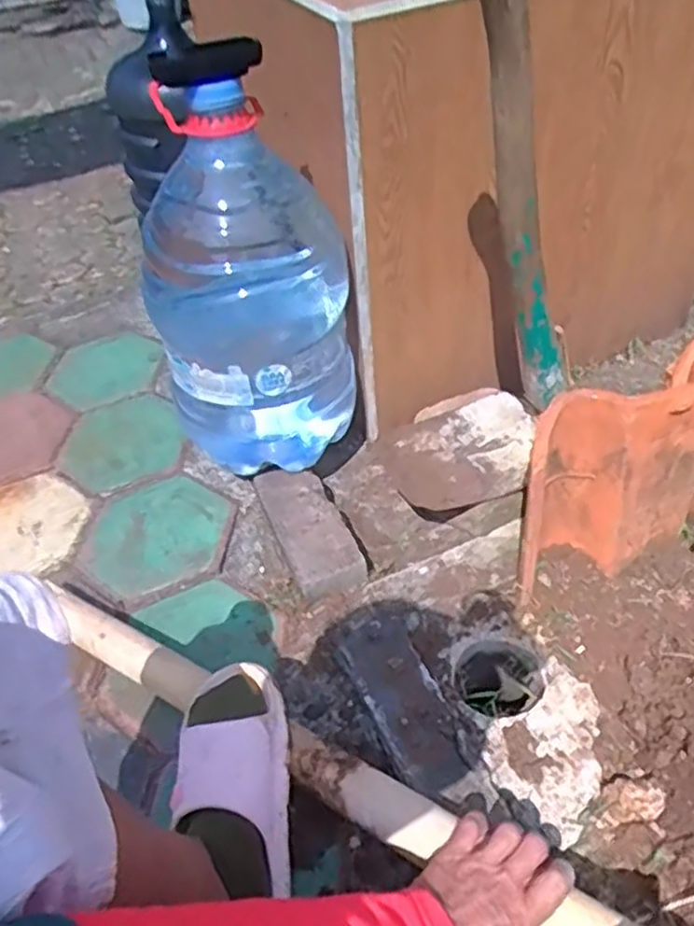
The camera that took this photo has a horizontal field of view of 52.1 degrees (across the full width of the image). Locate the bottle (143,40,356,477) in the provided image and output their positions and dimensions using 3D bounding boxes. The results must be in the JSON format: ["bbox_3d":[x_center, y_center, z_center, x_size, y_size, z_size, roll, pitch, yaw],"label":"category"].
[{"bbox_3d":[-0.125,-0.196,0.878,0.213,0.494,0.219,-23,47,-15],"label":"bottle"}]

